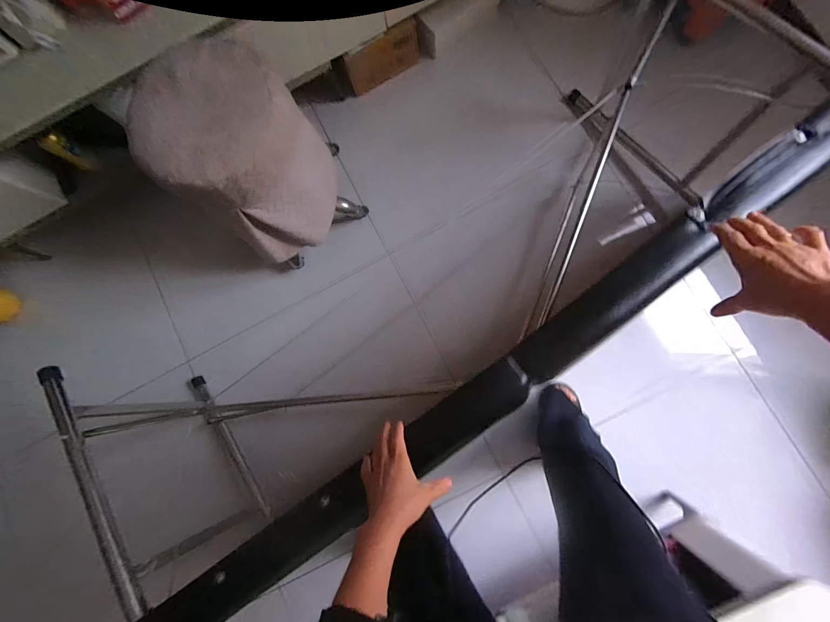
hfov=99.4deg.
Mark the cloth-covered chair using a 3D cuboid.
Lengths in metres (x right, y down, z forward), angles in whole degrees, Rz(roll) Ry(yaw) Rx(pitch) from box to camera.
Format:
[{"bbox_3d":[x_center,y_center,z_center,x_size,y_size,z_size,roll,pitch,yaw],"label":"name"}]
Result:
[{"bbox_3d":[-0.407,-0.372,0.939,0.330,0.482,0.293,-42,81,-2],"label":"cloth-covered chair"}]

